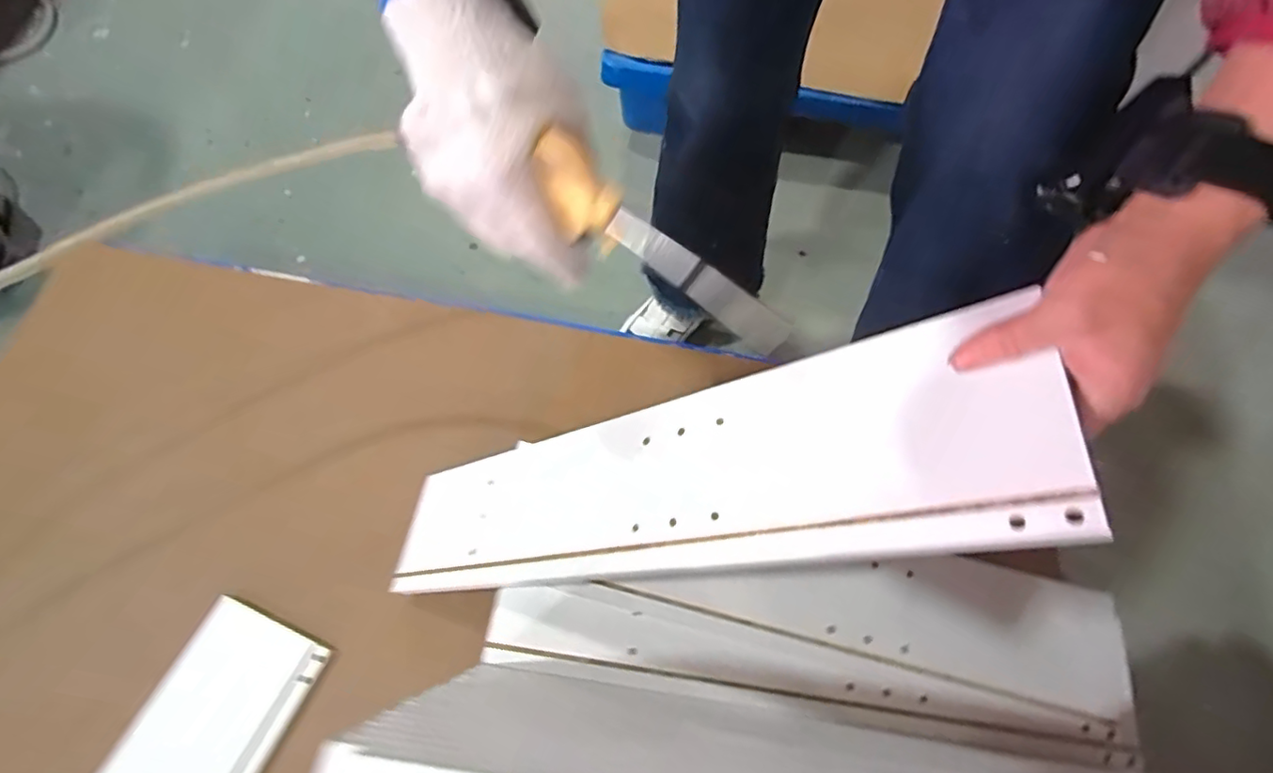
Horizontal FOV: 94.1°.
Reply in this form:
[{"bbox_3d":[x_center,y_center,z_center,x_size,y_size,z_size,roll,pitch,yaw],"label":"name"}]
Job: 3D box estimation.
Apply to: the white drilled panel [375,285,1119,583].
[{"bbox_3d":[-0.015,0.073,0.426,0.009,0.541,0.120,34,52,-38],"label":"white drilled panel"}]

